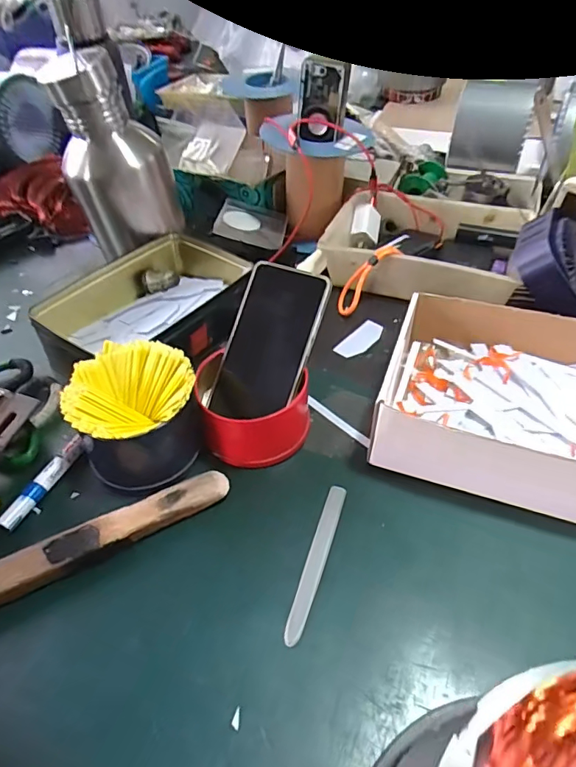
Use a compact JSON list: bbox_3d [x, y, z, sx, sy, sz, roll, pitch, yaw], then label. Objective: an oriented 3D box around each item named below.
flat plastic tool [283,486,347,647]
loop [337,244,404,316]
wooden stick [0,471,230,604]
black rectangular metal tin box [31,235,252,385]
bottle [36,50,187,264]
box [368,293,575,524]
[{"bbox_3d":[0.023,0.136,0.381,0.015,0.004,0.129,13,49,15],"label":"flat plastic tool"},{"bbox_3d":[0.093,-0.125,0.586,0.026,0.099,0.028,17,27,-46],"label":"loop"},{"bbox_3d":[-0.174,0.132,0.367,0.271,0.022,0.026,-25,50,-19],"label":"wooden stick"},{"bbox_3d":[-0.150,-0.093,0.560,0.156,0.055,0.232,23,52,23],"label":"black rectangular metal tin box"},{"bbox_3d":[-0.196,-0.262,0.584,0.098,0.209,0.111,19,50,20],"label":"bottle"},{"bbox_3d":[0.204,0.010,0.440,0.258,0.072,0.201,15,49,17],"label":"box"}]

